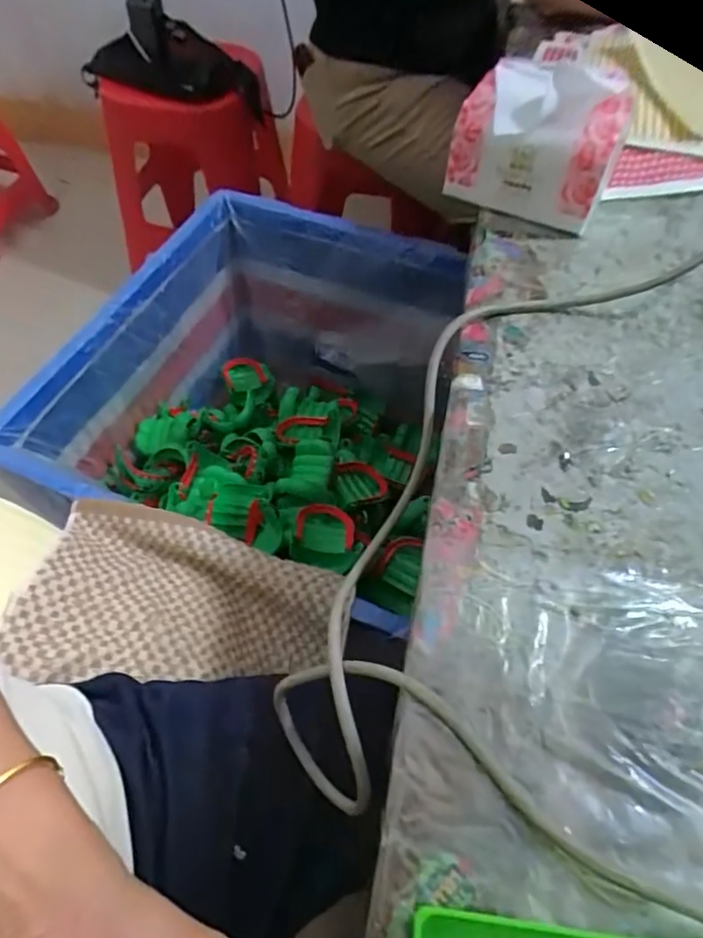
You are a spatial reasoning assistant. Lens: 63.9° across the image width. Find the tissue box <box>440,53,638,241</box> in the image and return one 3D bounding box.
[{"bbox_3d":[0.150,-0.265,0.464,0.127,0.097,0.058,21,60,10],"label":"tissue box"}]

